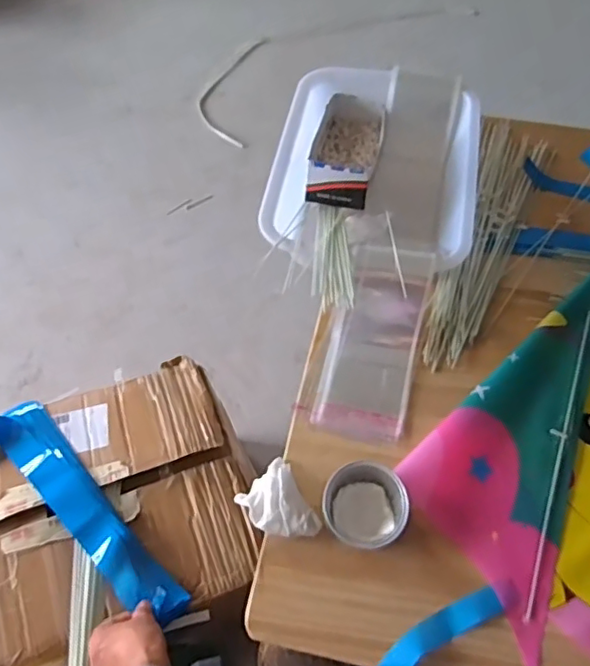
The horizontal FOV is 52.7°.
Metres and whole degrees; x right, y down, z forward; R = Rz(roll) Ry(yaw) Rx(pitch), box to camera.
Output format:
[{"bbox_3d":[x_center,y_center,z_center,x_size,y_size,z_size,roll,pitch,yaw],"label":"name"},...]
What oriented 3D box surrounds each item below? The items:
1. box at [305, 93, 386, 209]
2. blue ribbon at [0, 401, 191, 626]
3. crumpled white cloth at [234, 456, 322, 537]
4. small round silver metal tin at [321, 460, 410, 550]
[{"bbox_3d":[0.071,-0.253,0.811,0.090,0.058,0.229,9,44,5],"label":"box"},{"bbox_3d":[-0.309,0.245,0.784,0.394,0.041,0.166,34,64,20],"label":"blue ribbon"},{"bbox_3d":[-0.013,0.172,0.592,0.063,0.033,0.082,-33,65,-19],"label":"crumpled white cloth"},{"bbox_3d":[0.069,0.172,0.594,0.081,0.030,0.080,0,59,-1],"label":"small round silver metal tin"}]

